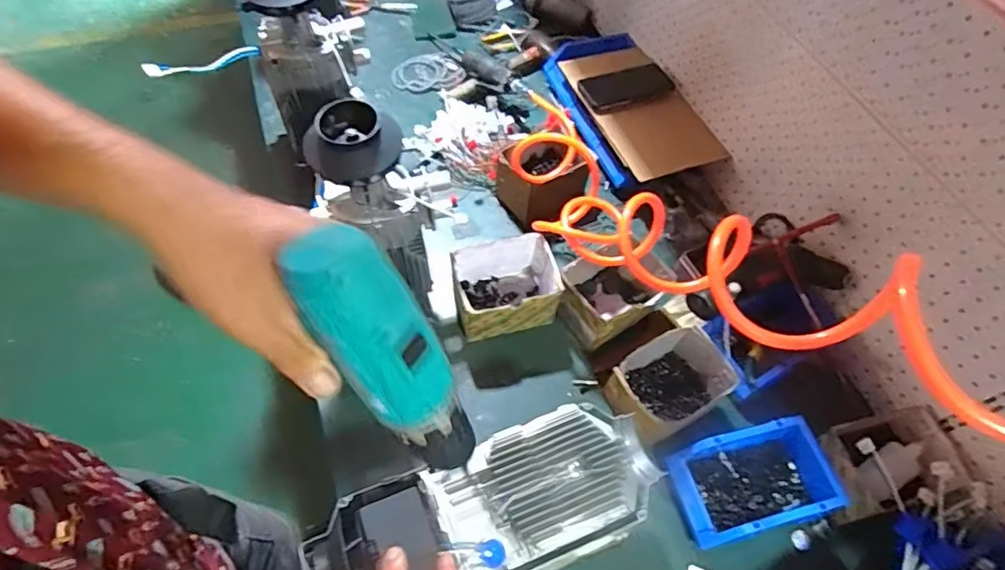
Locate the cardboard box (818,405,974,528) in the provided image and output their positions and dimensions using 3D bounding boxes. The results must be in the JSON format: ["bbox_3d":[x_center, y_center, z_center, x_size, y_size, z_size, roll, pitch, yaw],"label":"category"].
[{"bbox_3d":[0.486,0.229,0.719,0.160,0.111,0.103,-10,60,-11],"label":"cardboard box"}]

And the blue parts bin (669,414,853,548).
[{"bbox_3d":[0.316,0.250,0.712,0.188,0.065,0.118,-10,60,-11],"label":"blue parts bin"}]

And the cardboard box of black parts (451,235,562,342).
[{"bbox_3d":[0.004,0.005,0.842,0.152,0.096,0.115,-13,60,-12],"label":"cardboard box of black parts"}]

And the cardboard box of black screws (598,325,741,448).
[{"bbox_3d":[0.230,0.141,0.777,0.157,0.081,0.116,-26,64,-19],"label":"cardboard box of black screws"}]

